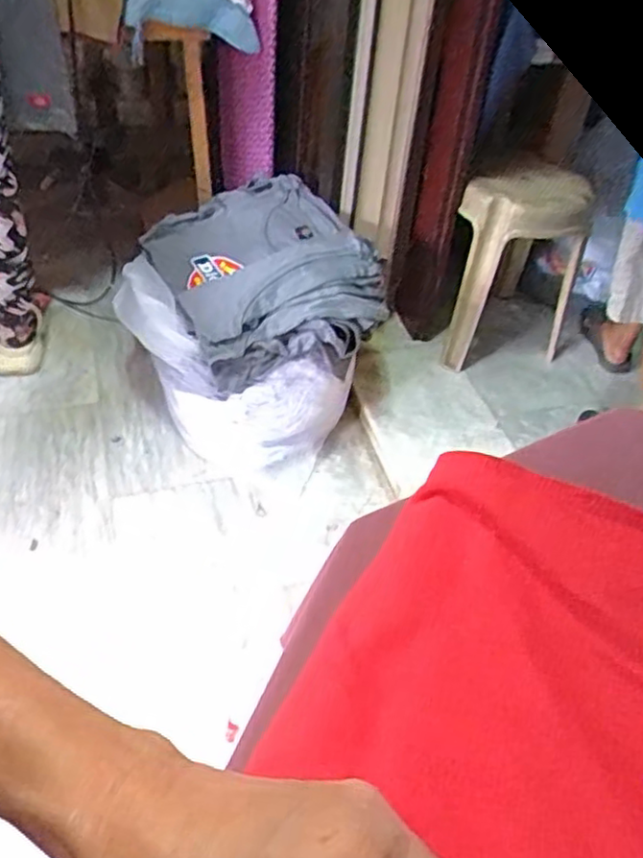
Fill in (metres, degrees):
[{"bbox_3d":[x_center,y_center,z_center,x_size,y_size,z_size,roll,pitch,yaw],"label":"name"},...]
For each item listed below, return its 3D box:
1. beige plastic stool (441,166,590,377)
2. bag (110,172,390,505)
[{"bbox_3d":[0.489,-0.403,1.769,0.335,0.444,0.341,10,46,4],"label":"beige plastic stool"},{"bbox_3d":[-0.168,-0.258,1.602,0.618,0.408,0.491,33,52,24],"label":"bag"}]

